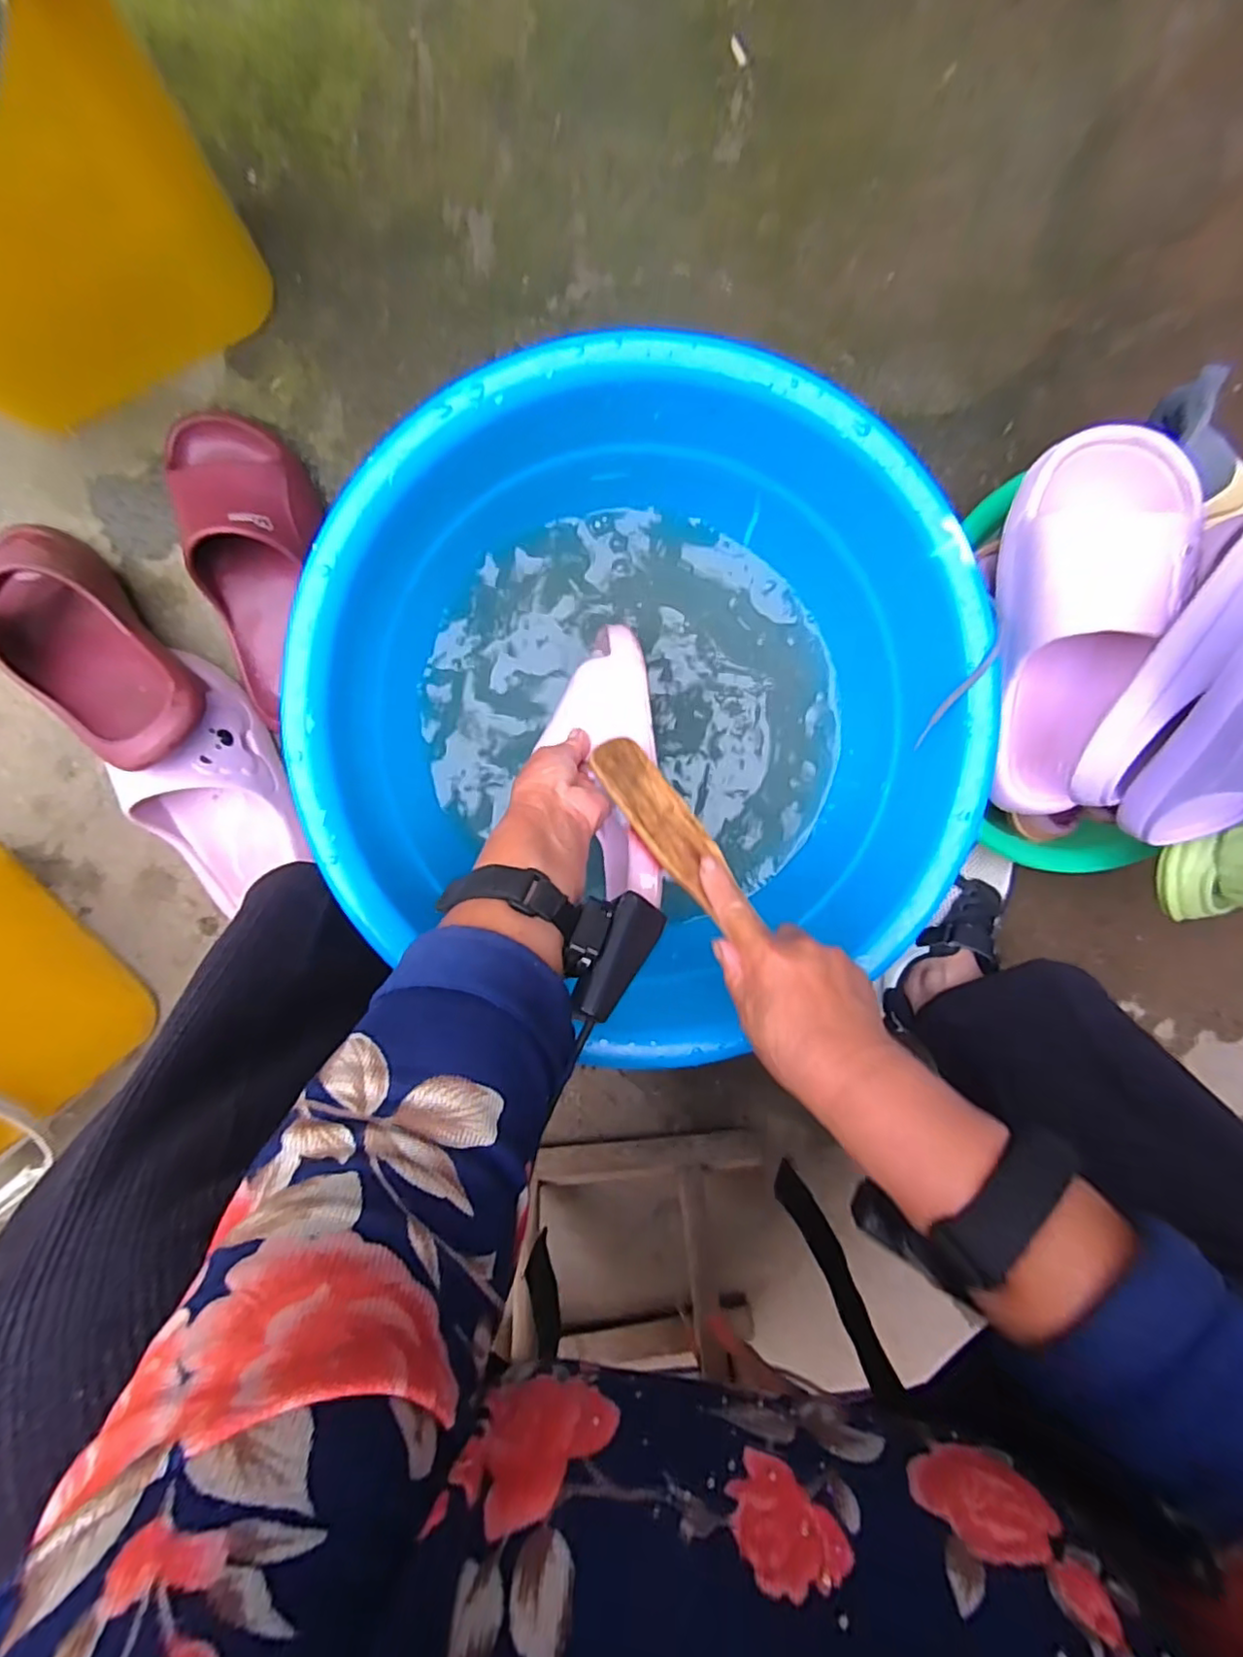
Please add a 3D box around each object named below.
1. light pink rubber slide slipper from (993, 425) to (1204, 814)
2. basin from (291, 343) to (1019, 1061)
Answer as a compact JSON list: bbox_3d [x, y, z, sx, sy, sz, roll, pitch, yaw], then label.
[{"bbox_3d":[0.317,-0.127,0.430,0.090,0.089,0.255,-4,114,-4],"label":"light pink rubber slide slipper"},{"bbox_3d":[0.019,-0.078,0.487,0.447,0.174,0.432,0,96,-5],"label":"basin"}]

